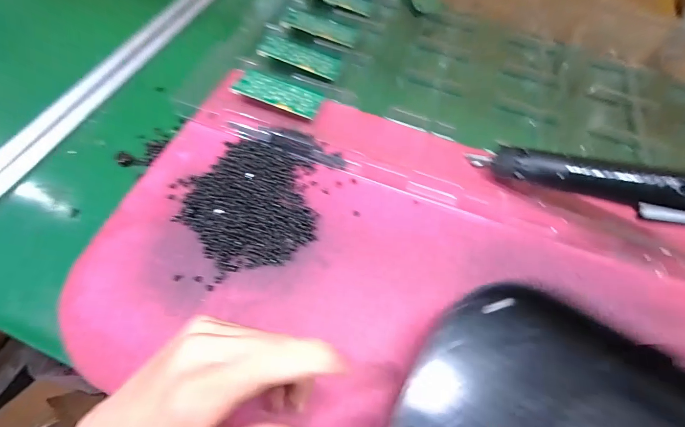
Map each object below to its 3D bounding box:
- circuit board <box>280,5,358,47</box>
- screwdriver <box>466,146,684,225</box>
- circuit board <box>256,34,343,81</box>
[{"bbox_3d":[-0.028,-0.245,0.430,0.096,0.004,0.045,17,62,-3],"label":"circuit board"},{"bbox_3d":[0.225,-0.027,0.284,0.218,0.029,0.031,20,61,34],"label":"screwdriver"},{"bbox_3d":[-0.050,-0.189,0.395,0.098,0.004,0.042,21,59,3],"label":"circuit board"}]

